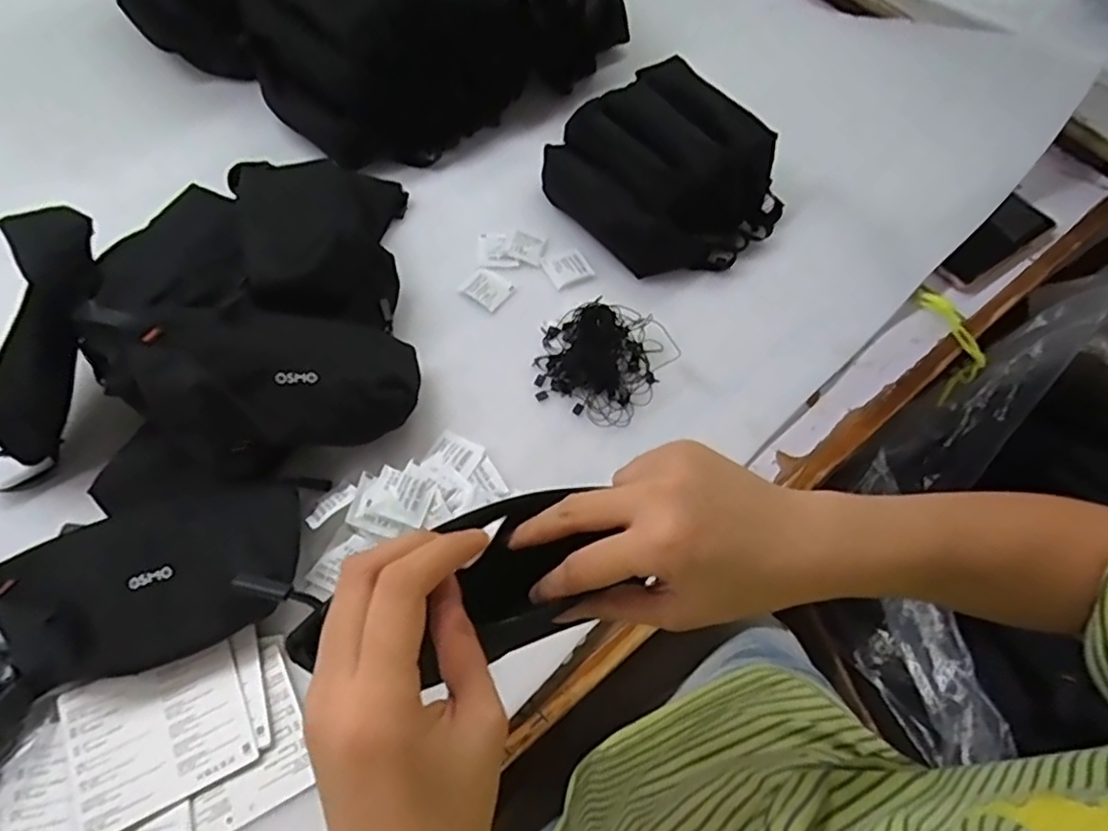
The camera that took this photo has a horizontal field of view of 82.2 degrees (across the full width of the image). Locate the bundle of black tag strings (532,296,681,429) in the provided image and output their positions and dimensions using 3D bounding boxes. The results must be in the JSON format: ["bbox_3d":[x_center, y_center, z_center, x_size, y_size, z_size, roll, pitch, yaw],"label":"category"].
[{"bbox_3d":[0.040,-0.049,0.541,0.105,0.028,0.100,16,61,5],"label":"bundle of black tag strings"}]

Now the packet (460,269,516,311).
[{"bbox_3d":[-0.060,-0.118,0.586,0.039,0.004,0.037,33,64,14],"label":"packet"}]

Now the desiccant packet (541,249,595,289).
[{"bbox_3d":[0.013,-0.141,0.605,0.040,0.004,0.036,-24,65,-16],"label":"desiccant packet"}]

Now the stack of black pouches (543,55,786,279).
[{"bbox_3d":[0.110,-0.239,0.621,0.172,0.082,0.193,-37,70,-21],"label":"stack of black pouches"}]

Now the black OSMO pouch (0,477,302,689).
[{"bbox_3d":[-0.267,0.109,0.414,0.195,0.039,0.100,-16,64,-12],"label":"black OSMO pouch"}]

